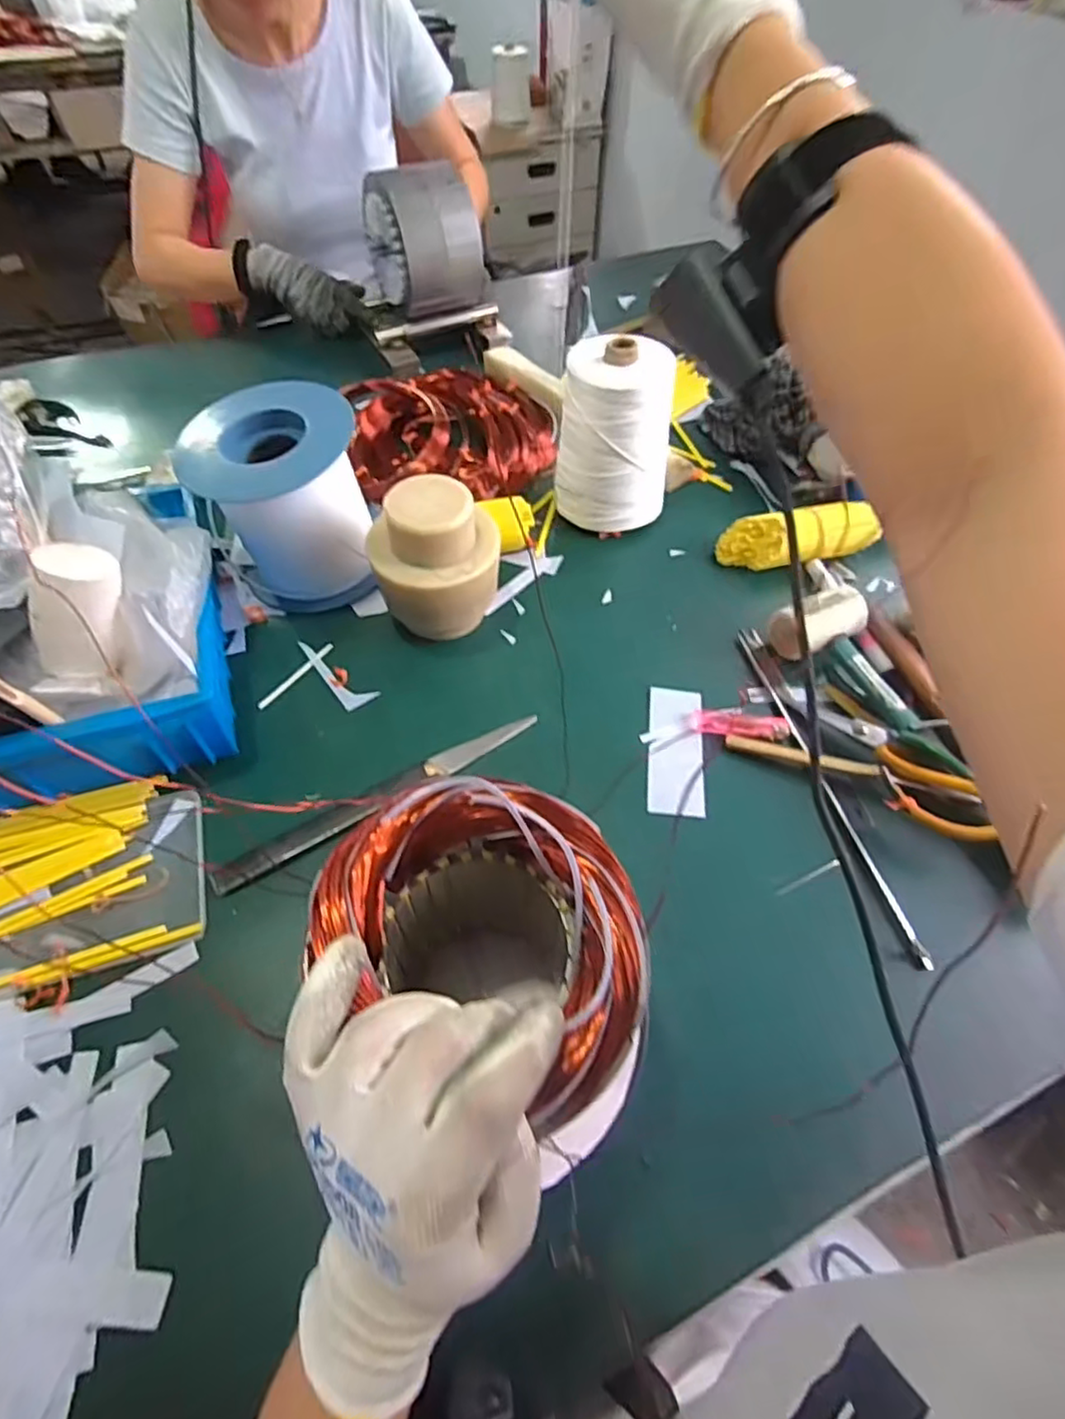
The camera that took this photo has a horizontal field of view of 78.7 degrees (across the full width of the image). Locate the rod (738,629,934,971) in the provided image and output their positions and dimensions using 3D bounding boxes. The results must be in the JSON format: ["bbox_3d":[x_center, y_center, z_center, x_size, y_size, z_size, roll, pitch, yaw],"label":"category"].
[{"bbox_3d":[0.233,0.052,0.527,0.018,0.011,0.308,-11,55,-8],"label":"rod"}]

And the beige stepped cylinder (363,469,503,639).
[{"bbox_3d":[-0.081,-0.123,0.561,0.096,0.133,0.087,19,58,12],"label":"beige stepped cylinder"}]

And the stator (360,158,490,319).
[{"bbox_3d":[-0.139,-0.600,0.840,0.109,0.140,0.121,-32,62,-21],"label":"stator"}]

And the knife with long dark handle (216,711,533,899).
[{"bbox_3d":[-0.113,0.066,0.504,0.265,0.013,0.021,-28,59,-19],"label":"knife with long dark handle"}]

